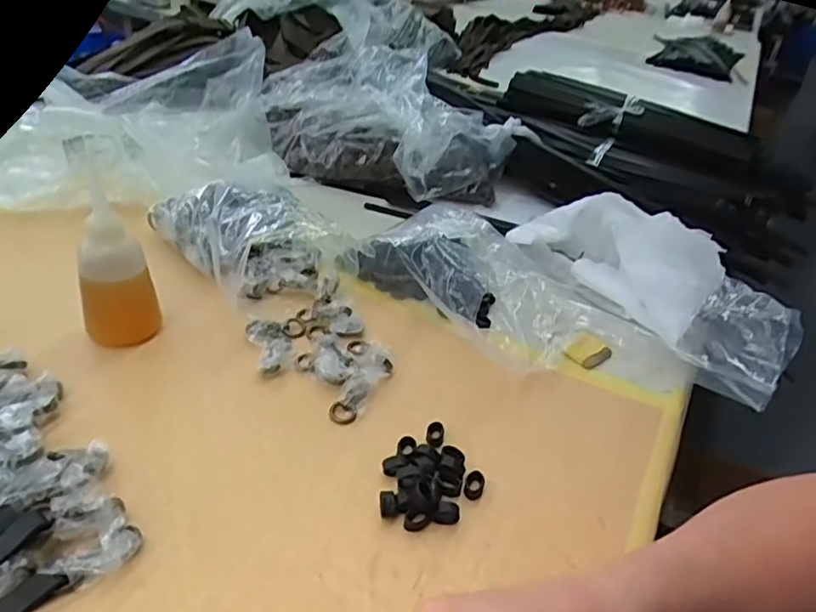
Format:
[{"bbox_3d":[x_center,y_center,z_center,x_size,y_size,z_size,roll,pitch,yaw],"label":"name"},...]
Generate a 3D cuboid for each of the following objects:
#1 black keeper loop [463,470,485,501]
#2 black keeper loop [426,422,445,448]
[{"bbox_3d":[0.050,0.134,0.434,0.014,0.006,0.024,21,37,16],"label":"black keeper loop"},{"bbox_3d":[0.023,0.104,0.474,0.014,0.004,0.021,12,35,4],"label":"black keeper loop"}]

